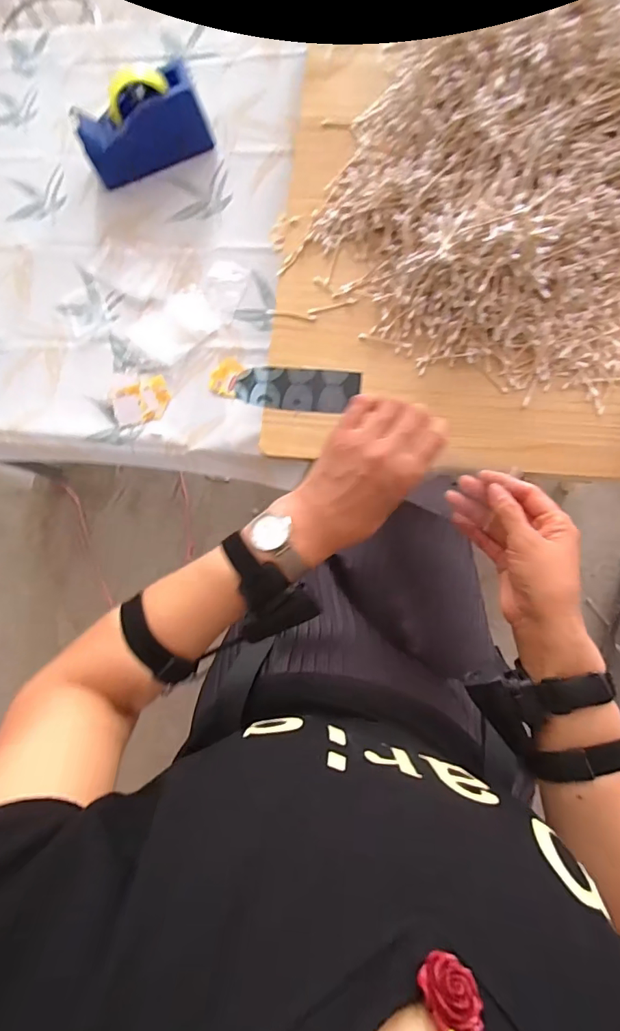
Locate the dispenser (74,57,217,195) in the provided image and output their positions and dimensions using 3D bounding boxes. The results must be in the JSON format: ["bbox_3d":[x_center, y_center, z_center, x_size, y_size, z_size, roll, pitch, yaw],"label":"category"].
[{"bbox_3d":[-0.271,-0.630,0.751,0.203,0.114,0.069,-24,79,3],"label":"dispenser"}]

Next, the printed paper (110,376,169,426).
[{"bbox_3d":[-0.266,-0.184,0.732,0.086,0.015,0.075,-3,82,7],"label":"printed paper"}]

